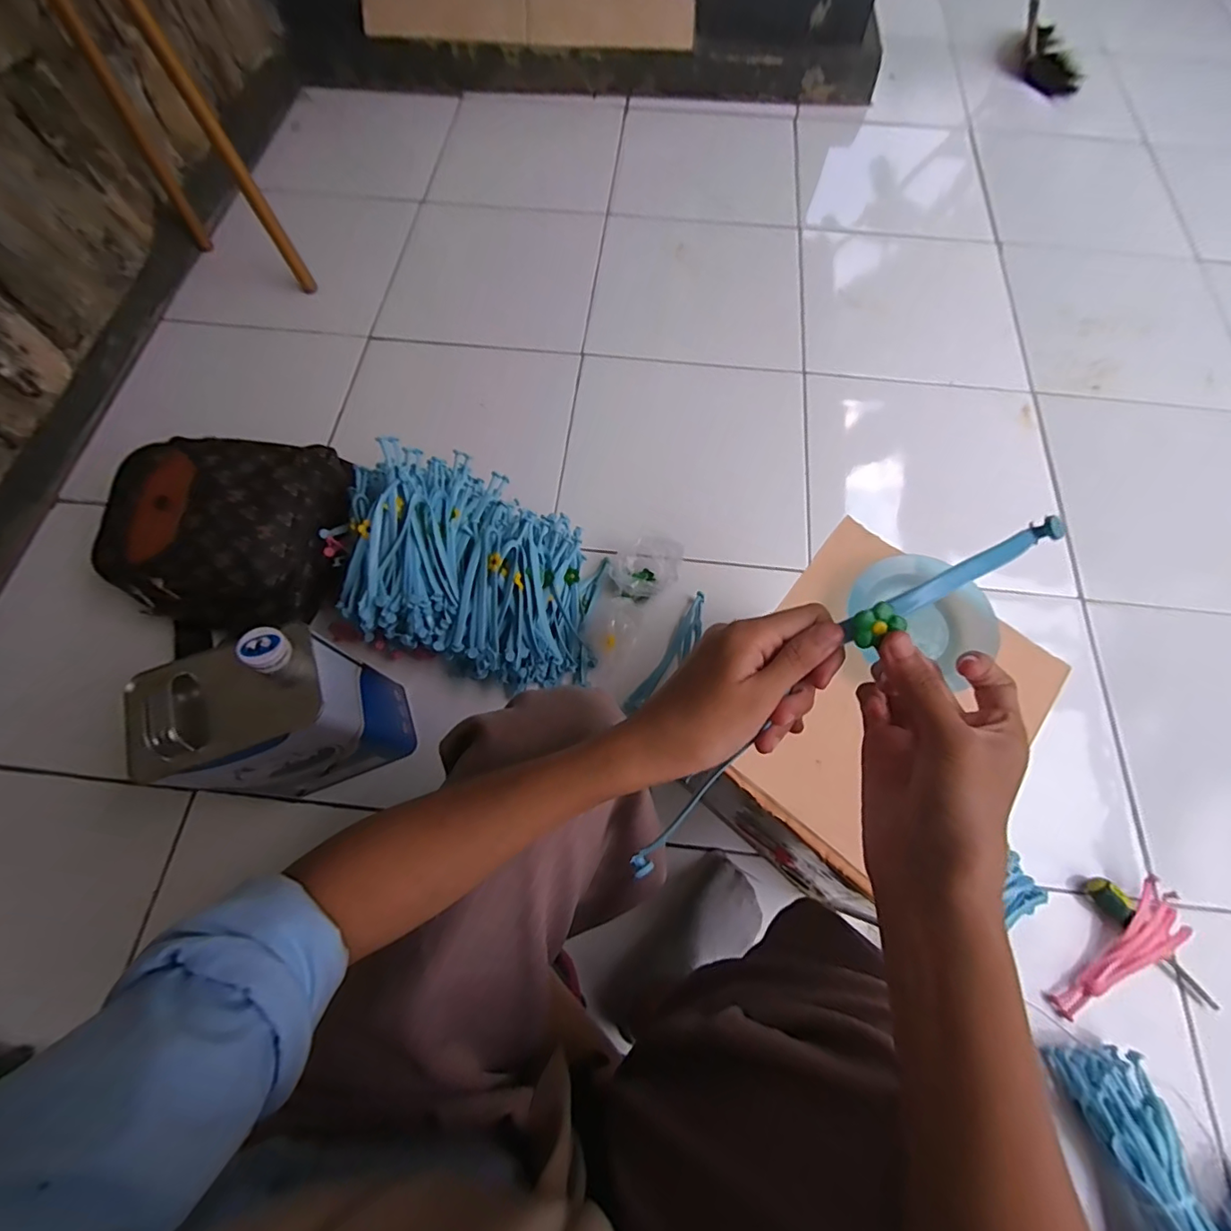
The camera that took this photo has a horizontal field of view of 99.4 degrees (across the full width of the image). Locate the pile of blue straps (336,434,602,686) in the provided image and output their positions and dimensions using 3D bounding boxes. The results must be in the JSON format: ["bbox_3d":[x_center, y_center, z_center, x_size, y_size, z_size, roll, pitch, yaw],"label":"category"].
[{"bbox_3d":[-0.186,-0.066,0.684,0.351,0.178,0.252,17,69,7],"label":"pile of blue straps"}]

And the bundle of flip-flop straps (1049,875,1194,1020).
[{"bbox_3d":[0.578,0.391,0.590,0.193,0.031,0.055,-38,73,-14],"label":"bundle of flip-flop straps"}]

